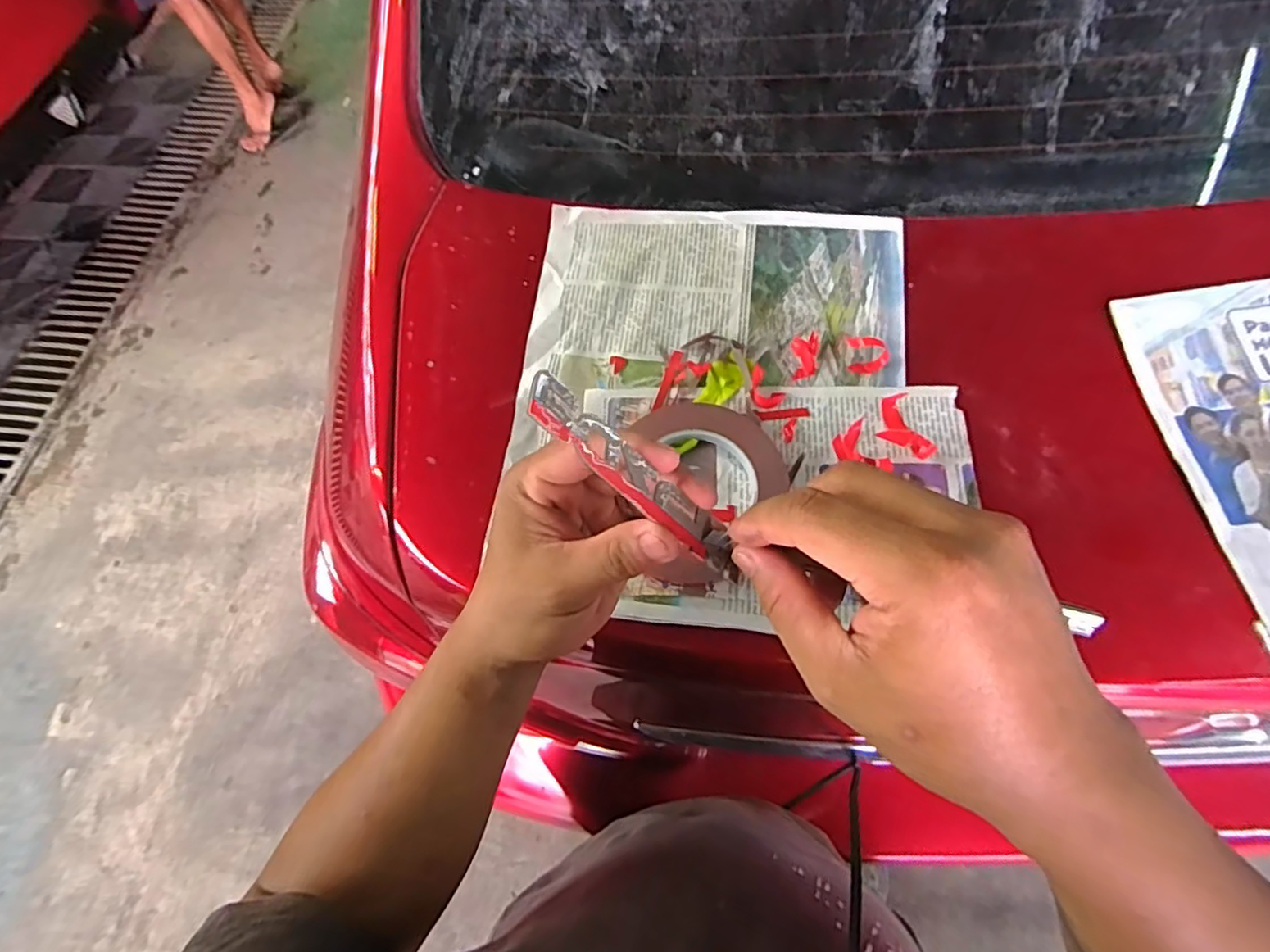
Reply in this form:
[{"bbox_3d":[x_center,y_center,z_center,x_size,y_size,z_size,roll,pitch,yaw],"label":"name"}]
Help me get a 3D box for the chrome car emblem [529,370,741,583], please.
[{"bbox_3d":[0.003,0.003,0.246,0.114,0.009,0.018,43,73,-17],"label":"chrome car emblem"}]

